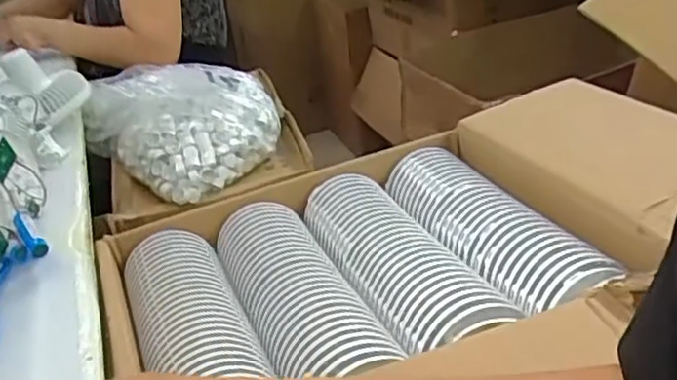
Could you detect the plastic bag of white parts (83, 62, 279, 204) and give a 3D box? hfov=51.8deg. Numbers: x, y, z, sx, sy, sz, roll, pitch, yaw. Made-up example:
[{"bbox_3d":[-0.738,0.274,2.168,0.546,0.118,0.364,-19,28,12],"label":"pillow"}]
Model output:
[{"bbox_3d":[-0.230,-0.122,1.069,0.269,0.110,0.294,-20,32,-23],"label":"plastic bag of white parts"}]

